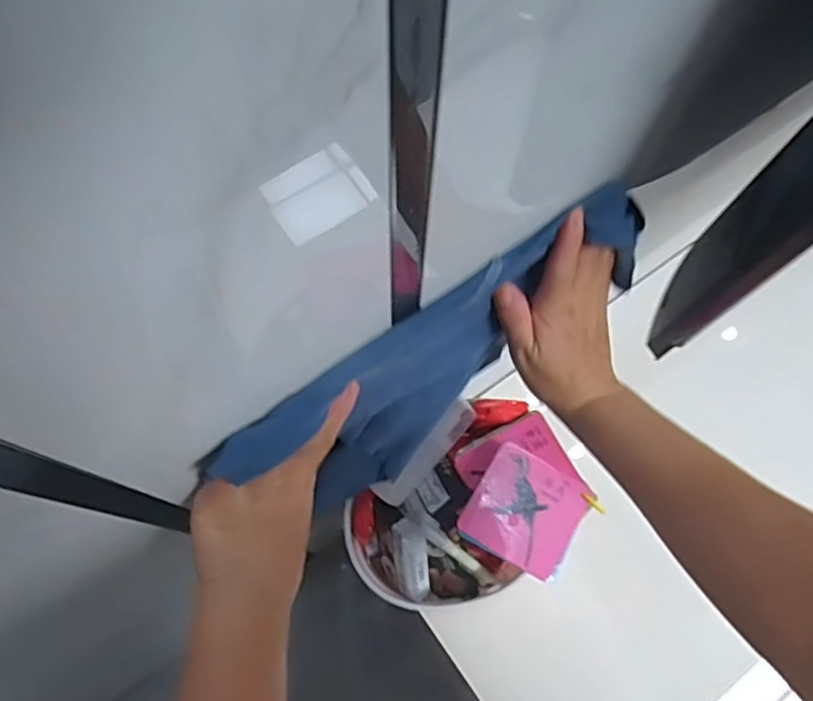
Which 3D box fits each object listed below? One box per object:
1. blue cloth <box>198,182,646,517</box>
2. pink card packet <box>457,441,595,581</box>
[{"bbox_3d":[0.029,0.016,0.453,0.308,0.188,0.043,-34,75,-12],"label":"blue cloth"},{"bbox_3d":[0.105,0.140,0.564,0.092,0.016,0.092,30,85,8],"label":"pink card packet"}]

